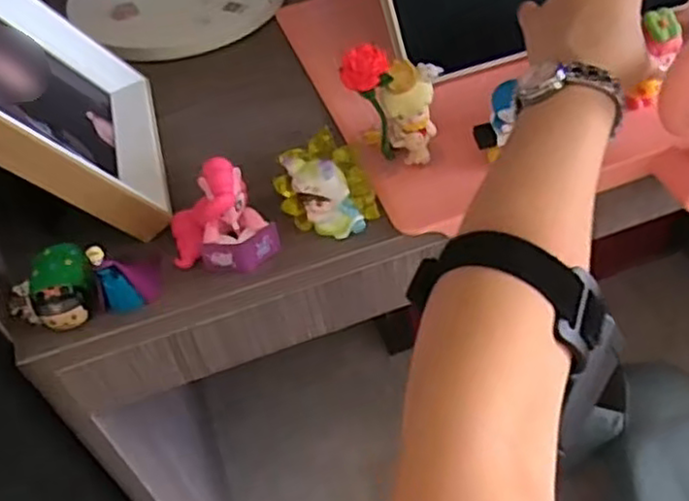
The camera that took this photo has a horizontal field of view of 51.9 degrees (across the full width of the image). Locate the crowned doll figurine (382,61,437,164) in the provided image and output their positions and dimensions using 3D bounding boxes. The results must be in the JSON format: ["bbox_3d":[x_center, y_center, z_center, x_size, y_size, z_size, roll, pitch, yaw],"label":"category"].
[{"bbox_3d":[0.044,-0.094,0.487,0.033,0.067,0.026,-1,49,5],"label":"crowned doll figurine"}]

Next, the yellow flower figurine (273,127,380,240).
[{"bbox_3d":[-0.013,-0.044,0.474,0.053,0.052,0.052,-24,51,-14],"label":"yellow flower figurine"}]

